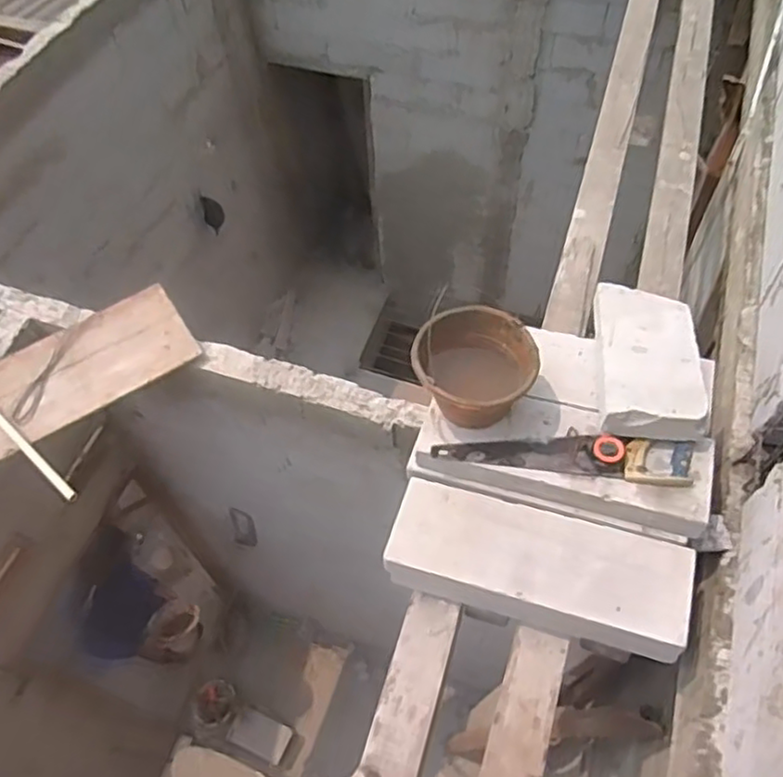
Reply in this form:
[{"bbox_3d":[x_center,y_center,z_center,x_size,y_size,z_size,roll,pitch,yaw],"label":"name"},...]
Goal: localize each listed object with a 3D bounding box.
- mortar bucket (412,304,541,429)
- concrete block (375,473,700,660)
[{"bbox_3d":[0.179,-0.029,1.487,0.250,0.176,0.245,-1,56,2],"label":"mortar bucket"},{"bbox_3d":[0.303,0.378,1.456,0.612,0.127,0.215,15,58,13],"label":"concrete block"}]

